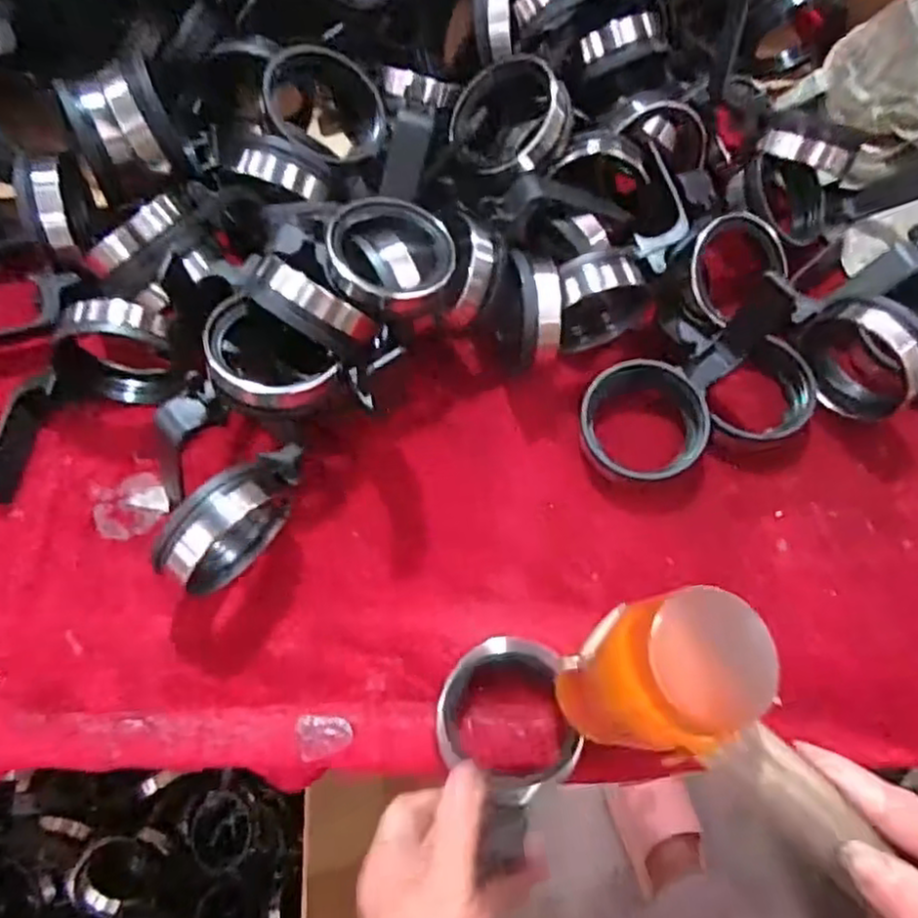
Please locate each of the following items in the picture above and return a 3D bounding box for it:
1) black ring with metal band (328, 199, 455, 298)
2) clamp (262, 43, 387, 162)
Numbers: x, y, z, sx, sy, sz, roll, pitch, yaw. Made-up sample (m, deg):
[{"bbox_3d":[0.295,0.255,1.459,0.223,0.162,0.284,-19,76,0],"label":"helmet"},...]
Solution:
[{"bbox_3d":[-0.040,-0.117,0.391,0.070,0.021,0.059,-18,68,-9],"label":"black ring with metal band"},{"bbox_3d":[-0.079,-0.208,0.416,0.074,0.014,0.063,-3,95,-34],"label":"clamp"}]

